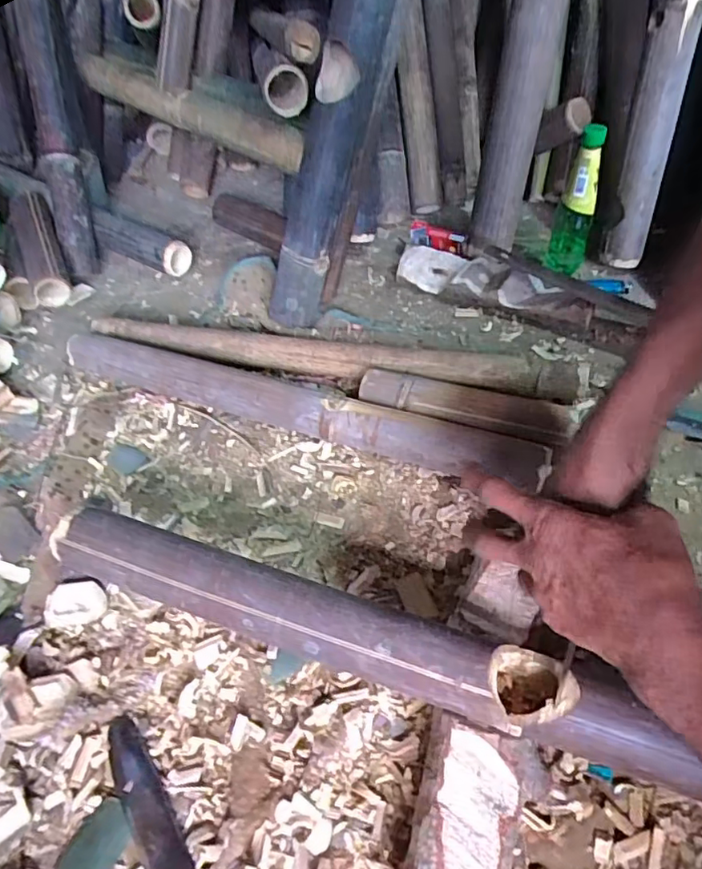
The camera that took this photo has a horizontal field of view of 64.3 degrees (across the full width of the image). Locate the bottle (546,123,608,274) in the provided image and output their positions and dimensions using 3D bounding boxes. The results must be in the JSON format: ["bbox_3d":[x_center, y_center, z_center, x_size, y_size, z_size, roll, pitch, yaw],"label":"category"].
[{"bbox_3d":[0.336,-0.343,0.825,0.057,0.228,0.049,15,53,17],"label":"bottle"}]

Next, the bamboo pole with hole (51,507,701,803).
[{"bbox_3d":[-0.021,0.157,0.466,0.508,0.059,0.062,13,52,15],"label":"bamboo pole with hole"}]

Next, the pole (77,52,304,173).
[{"bbox_3d":[-0.259,-0.516,0.876,0.555,0.052,0.068,35,60,29],"label":"pole"}]

